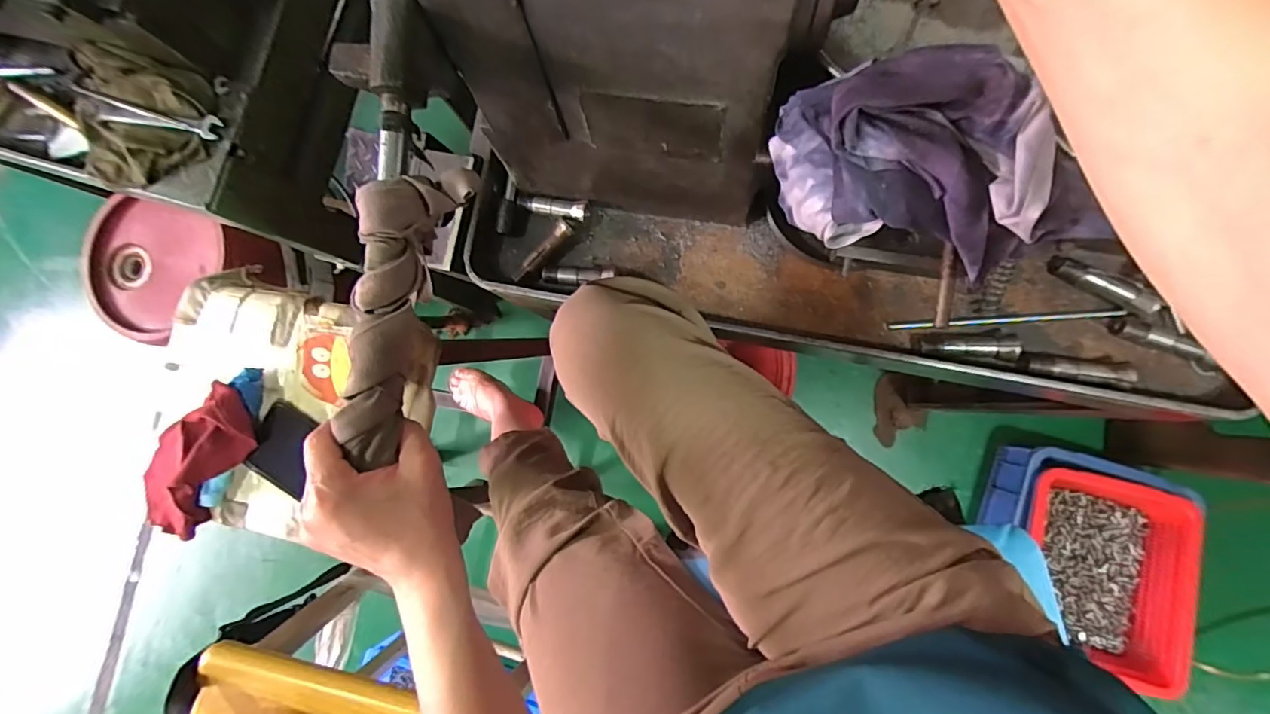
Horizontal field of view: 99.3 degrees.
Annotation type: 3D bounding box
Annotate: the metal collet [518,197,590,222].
[{"bbox_3d":[-0.079,-0.145,0.531,0.075,0.023,0.019,7,88,9],"label":"metal collet"}]

